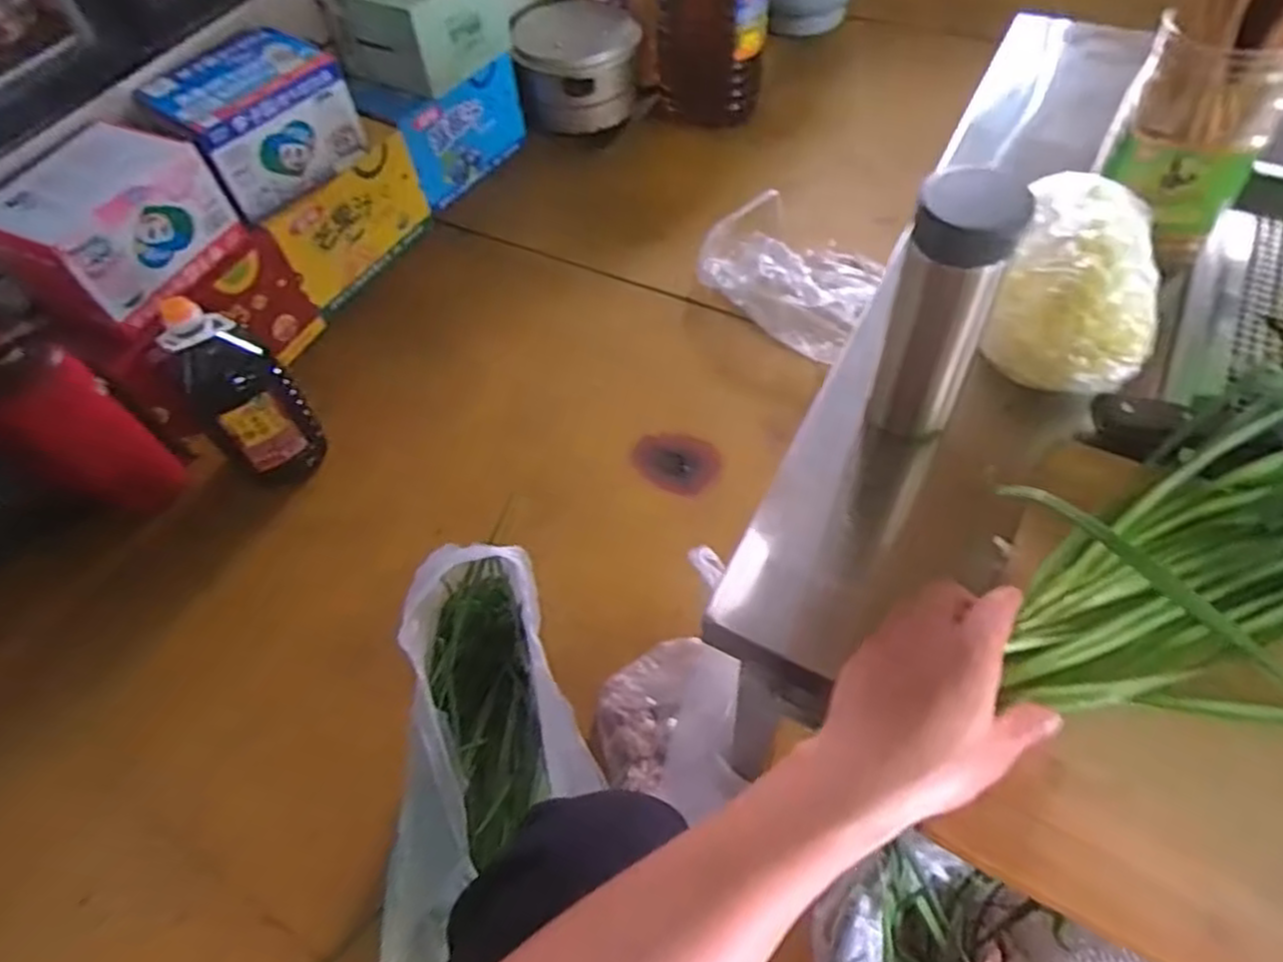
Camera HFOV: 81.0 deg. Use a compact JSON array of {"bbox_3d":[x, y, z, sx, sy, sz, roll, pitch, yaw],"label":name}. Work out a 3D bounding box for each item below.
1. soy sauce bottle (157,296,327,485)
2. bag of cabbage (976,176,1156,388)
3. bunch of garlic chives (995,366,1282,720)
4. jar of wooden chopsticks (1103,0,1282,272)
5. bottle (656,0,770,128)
[{"bbox_3d":[-0.614,-0.128,1.177,0.138,0.331,0.098,-33,59,-17],"label":"soy sauce bottle"},{"bbox_3d":[0.333,-0.150,0.572,0.104,0.089,0.157,17,59,16],"label":"bag of cabbage"},{"bbox_3d":[0.415,0.021,0.493,0.447,0.048,0.166,-28,58,-17],"label":"bunch of garlic chives"},{"bbox_3d":[0.427,-0.306,0.544,0.114,0.266,0.090,28,63,22],"label":"jar of wooden chopsticks"},{"bbox_3d":[0.151,-1.066,1.646,0.235,0.493,0.201,-5,55,2],"label":"bottle"}]

